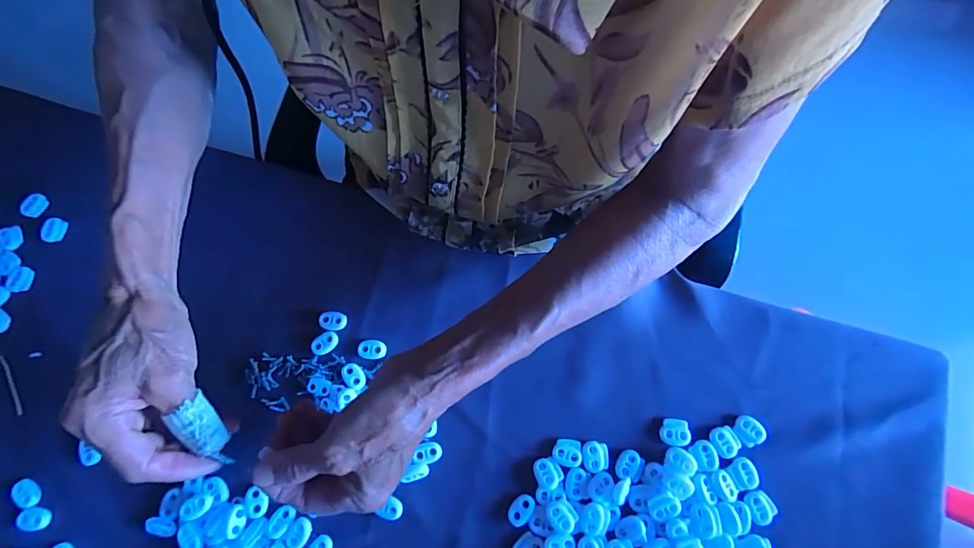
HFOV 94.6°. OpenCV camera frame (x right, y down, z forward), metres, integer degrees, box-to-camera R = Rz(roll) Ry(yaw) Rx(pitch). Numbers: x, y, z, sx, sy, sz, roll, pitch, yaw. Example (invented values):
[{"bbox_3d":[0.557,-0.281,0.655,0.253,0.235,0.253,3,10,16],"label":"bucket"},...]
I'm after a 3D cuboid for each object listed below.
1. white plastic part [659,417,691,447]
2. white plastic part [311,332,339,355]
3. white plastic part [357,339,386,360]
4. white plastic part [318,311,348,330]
[{"bbox_3d":[0.143,0.119,0.339,0.022,0.007,0.019,7,75,3],"label":"white plastic part"},{"bbox_3d":[-0.133,0.057,0.367,0.023,0.004,0.014,-35,77,-8],"label":"white plastic part"},{"bbox_3d":[-0.094,0.061,0.365,0.023,0.004,0.016,-2,75,1],"label":"white plastic part"},{"bbox_3d":[-0.128,0.039,0.372,0.022,0.004,0.015,6,75,3],"label":"white plastic part"}]

